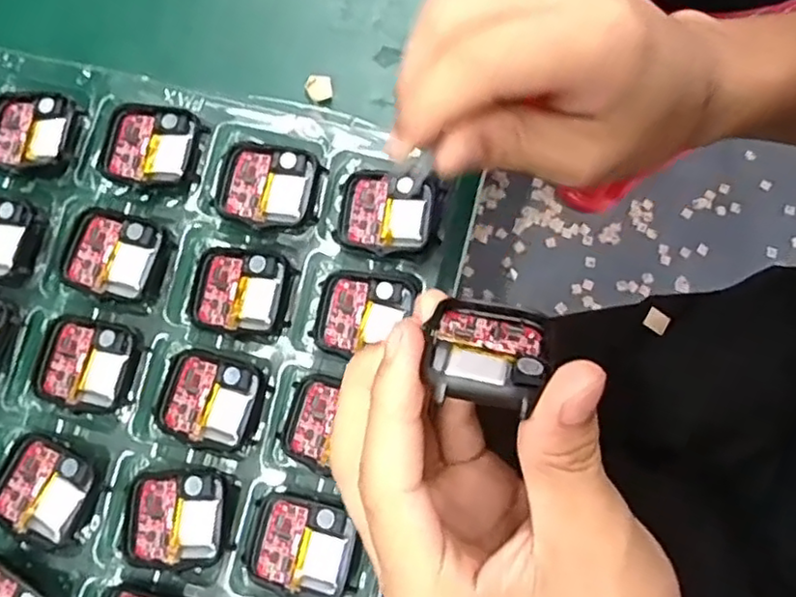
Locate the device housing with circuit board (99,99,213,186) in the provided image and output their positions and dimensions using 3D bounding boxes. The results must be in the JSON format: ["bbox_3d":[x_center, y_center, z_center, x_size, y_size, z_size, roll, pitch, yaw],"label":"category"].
[{"bbox_3d":[-0.110,-0.068,0.296,0.046,0.012,0.036,10,79,2],"label":"device housing with circuit board"}]

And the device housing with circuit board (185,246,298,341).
[{"bbox_3d":[-0.068,-0.003,0.283,0.044,0.006,0.037,8,79,2],"label":"device housing with circuit board"}]

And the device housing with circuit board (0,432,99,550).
[{"bbox_3d":[-0.143,0.077,0.265,0.043,0.005,0.037,22,80,5],"label":"device housing with circuit board"}]

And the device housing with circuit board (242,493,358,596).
[{"bbox_3d":[-0.040,0.101,0.267,0.043,0.006,0.037,12,80,3],"label":"device housing with circuit board"}]

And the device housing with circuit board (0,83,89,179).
[{"bbox_3d":[-0.164,-0.074,0.294,0.046,0.009,0.040,12,80,3],"label":"device housing with circuit board"}]

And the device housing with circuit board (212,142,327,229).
[{"bbox_3d":[-0.057,-0.049,0.292,0.045,0.011,0.037,13,80,3],"label":"device housing with circuit board"}]

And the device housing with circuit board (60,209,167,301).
[{"bbox_3d":[-0.122,-0.018,0.285,0.043,0.009,0.035,15,80,3],"label":"device housing with circuit board"}]

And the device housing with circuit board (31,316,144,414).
[{"bbox_3d":[-0.131,0.027,0.276,0.045,0.007,0.038,14,80,3],"label":"device housing with circuit board"}]

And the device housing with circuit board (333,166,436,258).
[{"bbox_3d":[-0.005,-0.040,0.291,0.043,0.005,0.039,10,79,2],"label":"device housing with circuit board"}]

